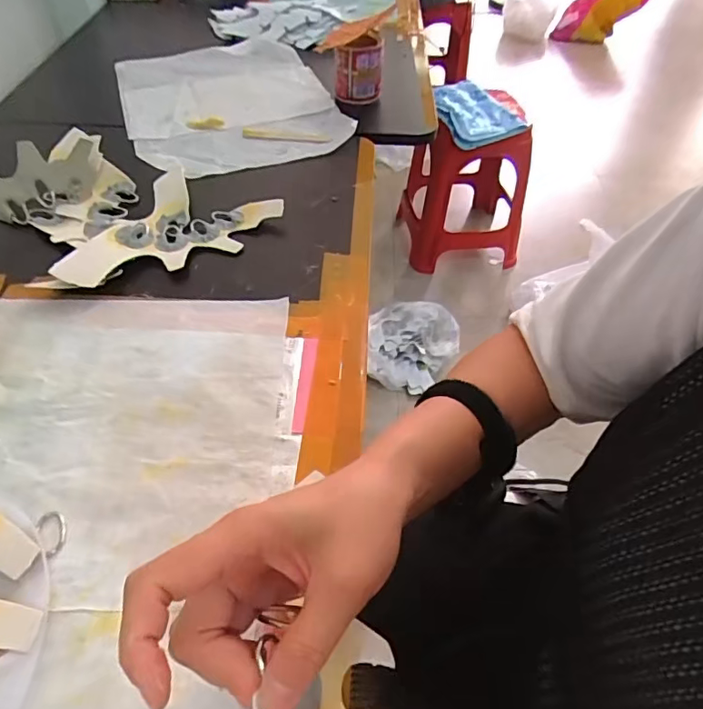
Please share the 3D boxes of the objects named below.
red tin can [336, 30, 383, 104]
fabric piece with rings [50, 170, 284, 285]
[{"bbox_3d":[0.010,-0.388,0.701,0.063,0.076,0.052,3,50,1],"label":"red tin can"},{"bbox_3d":[-0.183,-0.117,0.500,0.140,0.026,0.193,25,54,19],"label":"fabric piece with rings"}]

